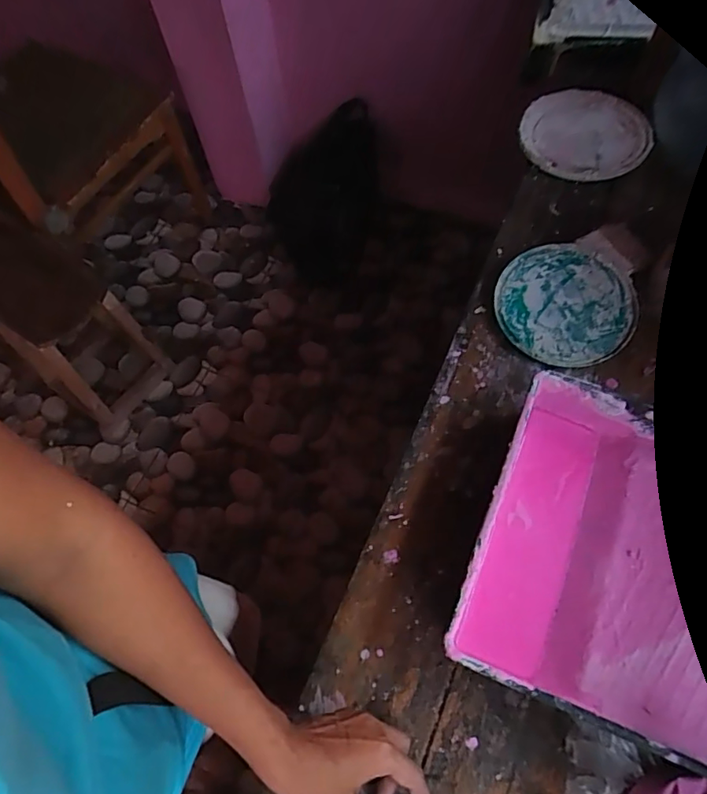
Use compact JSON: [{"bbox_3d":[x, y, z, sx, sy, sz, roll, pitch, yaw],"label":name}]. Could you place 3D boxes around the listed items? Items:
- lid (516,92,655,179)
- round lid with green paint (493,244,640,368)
[{"bbox_3d":[0.331,-0.377,0.751,0.176,0.017,0.176,-1,64,3],"label":"lid"},{"bbox_3d":[0.251,-0.110,0.620,0.156,0.023,0.153,-1,64,3],"label":"round lid with green paint"}]

